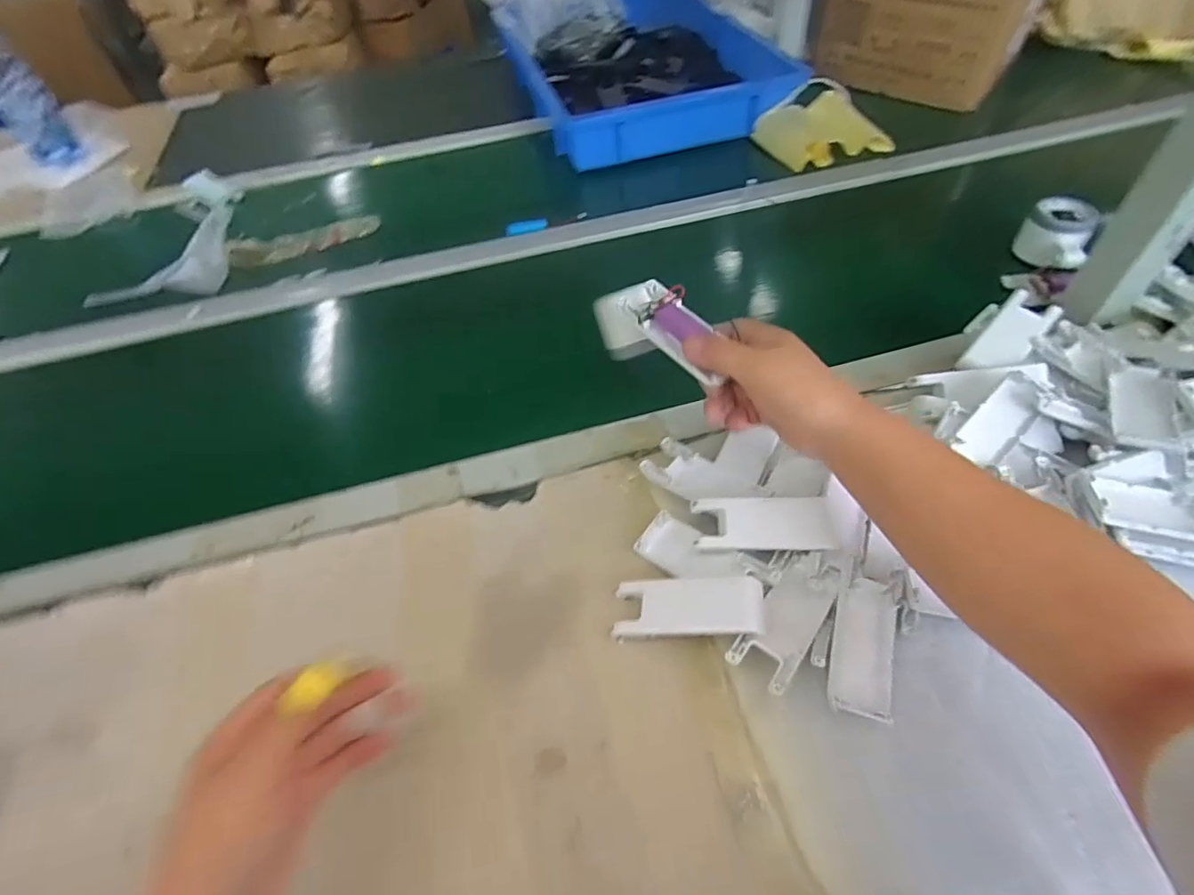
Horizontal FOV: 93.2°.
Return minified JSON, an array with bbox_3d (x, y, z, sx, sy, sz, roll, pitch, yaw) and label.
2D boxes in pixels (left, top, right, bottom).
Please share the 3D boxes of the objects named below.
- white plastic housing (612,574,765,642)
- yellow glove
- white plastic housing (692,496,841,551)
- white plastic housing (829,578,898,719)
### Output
[{"bbox_3d":[0.062,0.109,0.389,0.101,0.009,0.042,-9,48,19],"label":"white plastic housing"},{"bbox_3d":[0.323,-0.460,0.808,0.156,0.056,0.123,-20,53,-10],"label":"yellow glove"},{"bbox_3d":[0.120,0.055,0.405,0.096,0.008,0.038,-4,73,16],"label":"white plastic housing"},{"bbox_3d":[0.175,0.130,0.370,0.040,0.014,0.085,16,64,6],"label":"white plastic housing"}]

